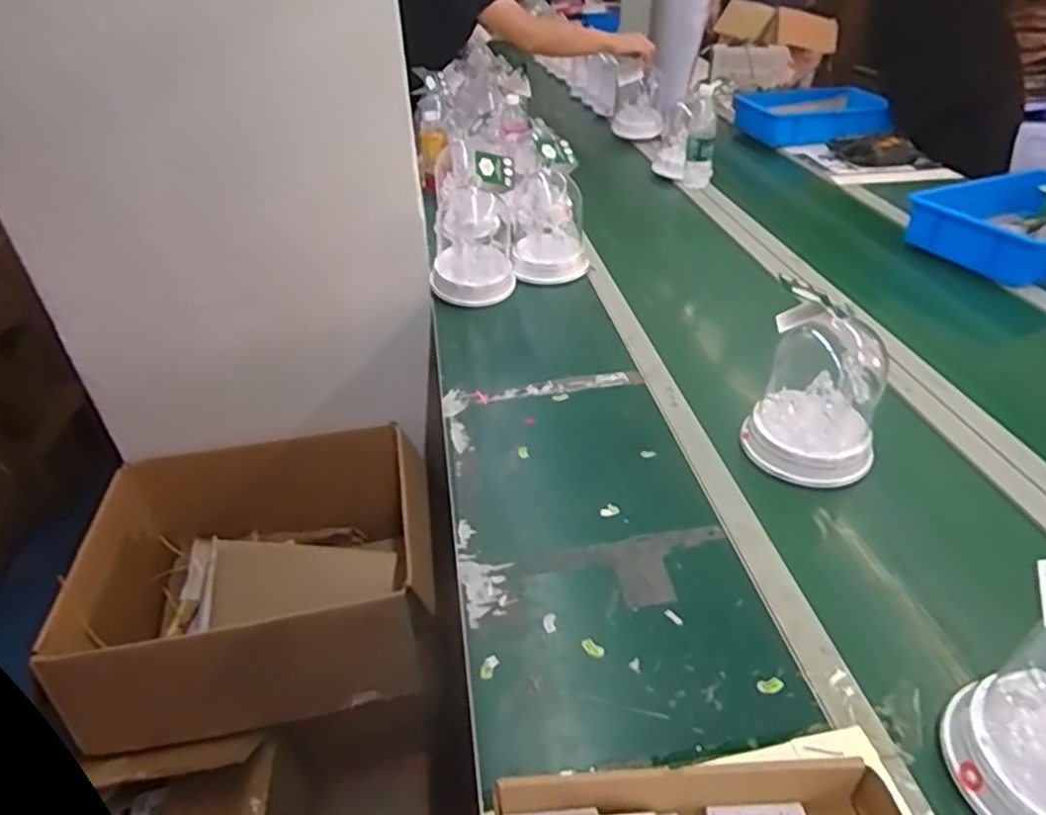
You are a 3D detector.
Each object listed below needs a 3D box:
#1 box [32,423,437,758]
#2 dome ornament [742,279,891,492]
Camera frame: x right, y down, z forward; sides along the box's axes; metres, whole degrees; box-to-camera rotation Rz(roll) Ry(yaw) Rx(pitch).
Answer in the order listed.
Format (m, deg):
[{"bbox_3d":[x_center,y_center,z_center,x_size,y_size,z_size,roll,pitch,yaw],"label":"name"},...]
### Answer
[{"bbox_3d":[-0.460,0.319,1.170,0.596,0.278,0.495,-11,37,-12],"label":"box"},{"bbox_3d":[0.358,-0.020,0.791,0.144,0.210,0.125,20,42,27],"label":"dome ornament"}]

